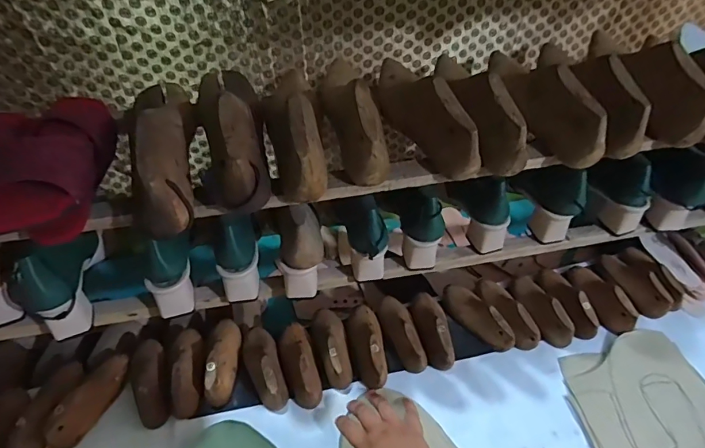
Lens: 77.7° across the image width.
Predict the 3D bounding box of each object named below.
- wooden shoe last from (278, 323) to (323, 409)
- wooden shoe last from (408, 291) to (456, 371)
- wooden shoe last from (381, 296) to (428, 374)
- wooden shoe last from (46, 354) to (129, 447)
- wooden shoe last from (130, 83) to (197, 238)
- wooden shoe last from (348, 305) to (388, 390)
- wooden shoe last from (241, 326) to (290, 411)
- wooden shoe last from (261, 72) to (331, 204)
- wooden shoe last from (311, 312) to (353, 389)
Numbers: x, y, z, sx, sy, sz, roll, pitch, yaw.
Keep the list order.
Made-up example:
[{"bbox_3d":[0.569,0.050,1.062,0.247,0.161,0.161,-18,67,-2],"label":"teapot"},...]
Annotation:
[{"bbox_3d":[-0.080,0.206,0.656,0.050,0.056,0.134,-15,48,-14],"label":"wooden shoe last"},{"bbox_3d":[0.130,0.162,0.699,0.053,0.053,0.136,-6,46,-5],"label":"wooden shoe last"},{"bbox_3d":[0.077,0.166,0.695,0.048,0.052,0.139,-12,47,-11],"label":"wooden shoe last"},{"bbox_3d":[-0.369,0.245,0.618,0.046,0.043,0.139,12,47,12],"label":"wooden shoe last"},{"bbox_3d":[-0.222,-0.100,0.513,0.075,0.080,0.246,-15,48,-13],"label":"wooden shoe last"},{"bbox_3d":[0.023,0.181,0.677,0.052,0.054,0.135,-8,47,-8],"label":"wooden shoe last"},{"bbox_3d":[-0.136,0.207,0.653,0.052,0.054,0.144,-15,48,-14],"label":"wooden shoe last"},{"bbox_3d":[-0.074,-0.129,0.542,0.060,0.080,0.231,-11,47,-10],"label":"wooden shoe last"},{"bbox_3d":[-0.033,0.183,0.675,0.050,0.057,0.133,-9,47,-9],"label":"wooden shoe last"}]

